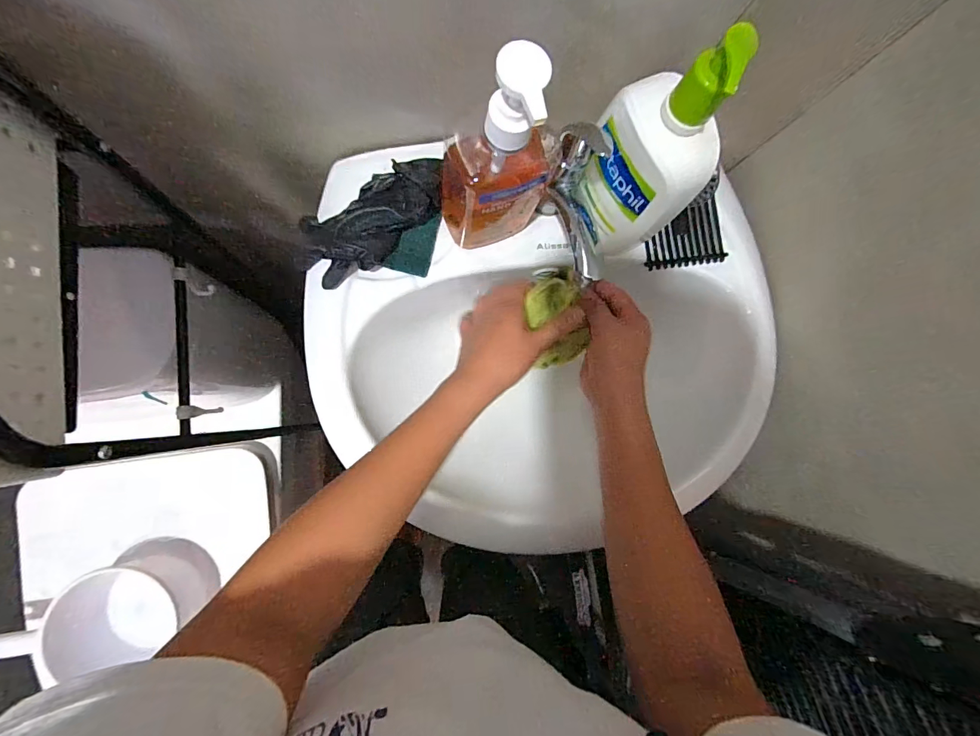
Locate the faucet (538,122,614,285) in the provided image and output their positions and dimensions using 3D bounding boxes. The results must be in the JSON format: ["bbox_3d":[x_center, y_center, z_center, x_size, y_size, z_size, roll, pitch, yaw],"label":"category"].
[{"bbox_3d":[0.069,-0.131,0.371,0.042,0.093,0.130,2,84,-8],"label":"faucet"}]

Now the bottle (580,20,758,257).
[{"bbox_3d":[0.124,-0.161,0.329,0.048,0.198,0.094,-33,90,-10],"label":"bottle"}]

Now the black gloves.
[{"bbox_3d":[-0.106,-0.135,0.382,0.148,0.026,0.065,-34,90,-10],"label":"black gloves"}]

